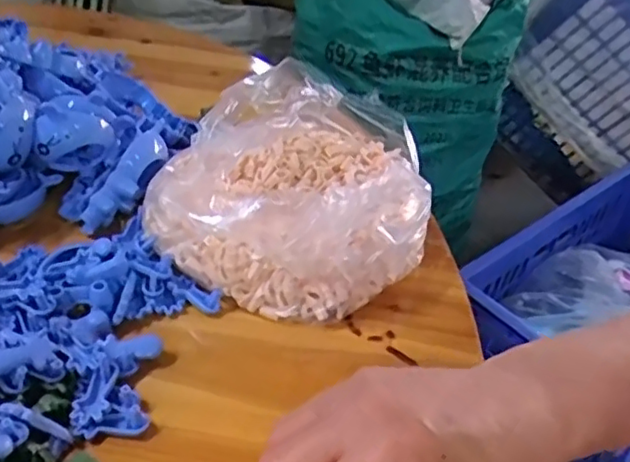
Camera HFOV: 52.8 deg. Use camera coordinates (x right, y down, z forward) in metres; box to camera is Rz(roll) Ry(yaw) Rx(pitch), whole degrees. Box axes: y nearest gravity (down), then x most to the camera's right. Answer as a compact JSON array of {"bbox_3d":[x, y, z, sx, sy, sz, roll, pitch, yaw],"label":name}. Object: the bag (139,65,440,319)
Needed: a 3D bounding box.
[{"bbox_3d":[-0.012,-0.038,0.470,0.193,0.091,0.204,11,38,8],"label":"bag"}]

